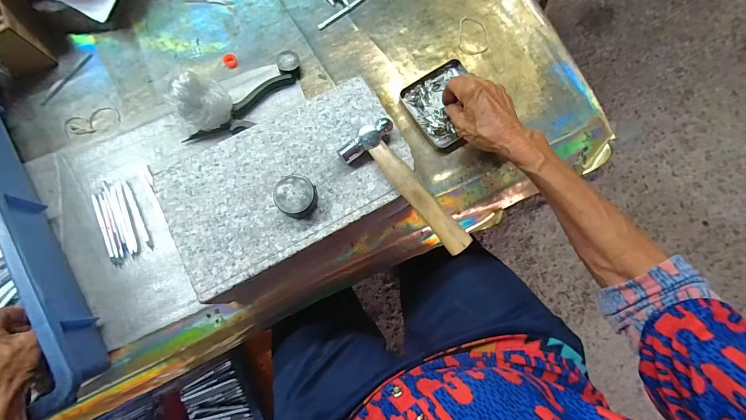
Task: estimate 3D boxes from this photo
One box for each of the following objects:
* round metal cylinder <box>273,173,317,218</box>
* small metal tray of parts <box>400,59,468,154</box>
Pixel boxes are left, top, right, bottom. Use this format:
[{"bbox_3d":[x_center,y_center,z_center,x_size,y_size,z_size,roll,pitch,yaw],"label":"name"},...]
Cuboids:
[{"bbox_3d":[-0.073,-0.013,0.323,0.037,0.019,0.036,0,77,0],"label":"round metal cylinder"},{"bbox_3d":[0.098,-0.136,0.447,0.098,0.014,0.108,-31,76,-10],"label":"small metal tray of parts"}]

